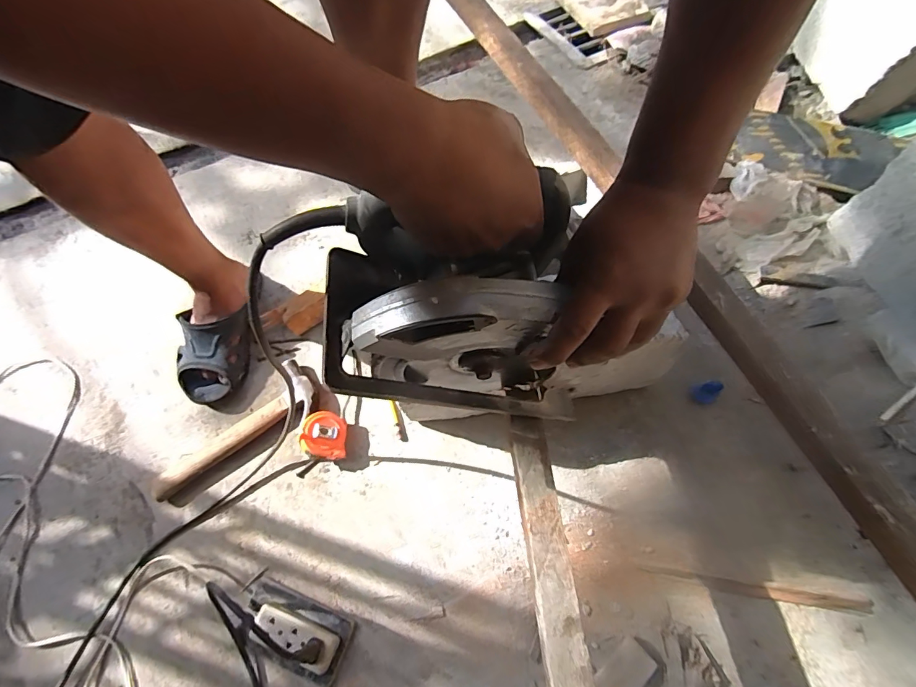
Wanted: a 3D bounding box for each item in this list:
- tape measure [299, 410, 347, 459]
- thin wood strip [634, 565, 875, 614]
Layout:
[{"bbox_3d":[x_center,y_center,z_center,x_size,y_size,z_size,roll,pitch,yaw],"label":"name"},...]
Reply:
[{"bbox_3d":[-0.211,0.144,0.678,0.066,0.038,0.071,16,62,-24],"label":"tape measure"},{"bbox_3d":[0.393,0.327,0.578,0.293,0.006,0.016,6,66,6],"label":"thin wood strip"}]

